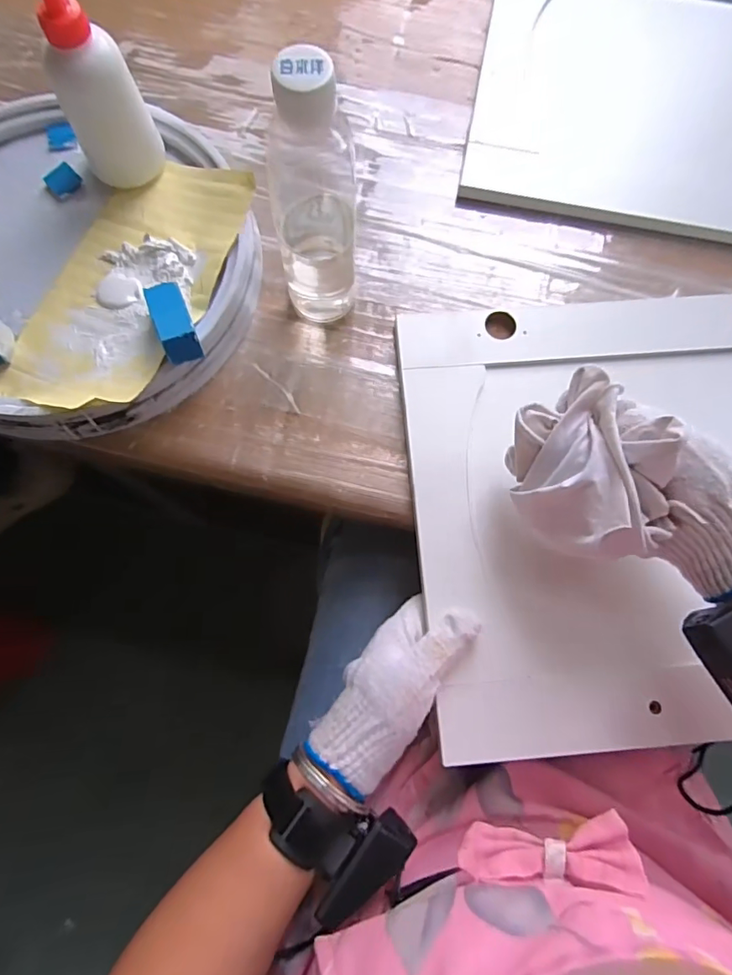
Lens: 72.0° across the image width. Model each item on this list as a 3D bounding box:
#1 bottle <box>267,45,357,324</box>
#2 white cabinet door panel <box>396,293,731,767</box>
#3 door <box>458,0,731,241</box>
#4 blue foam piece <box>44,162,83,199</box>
[{"bbox_3d":[-0.032,-0.177,0.334,0.050,0.184,0.049,-4,75,-2],"label":"bottle"},{"bbox_3d":[0.231,0.004,0.382,0.385,0.023,0.335,-5,75,-3],"label":"white cabinet door panel"},{"bbox_3d":[0.309,-0.398,0.488,0.385,0.021,0.351,11,75,2],"label":"door"},{"bbox_3d":[-0.257,-0.260,0.427,0.026,0.006,0.026,39,78,8],"label":"blue foam piece"}]

